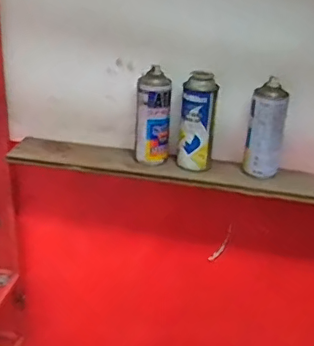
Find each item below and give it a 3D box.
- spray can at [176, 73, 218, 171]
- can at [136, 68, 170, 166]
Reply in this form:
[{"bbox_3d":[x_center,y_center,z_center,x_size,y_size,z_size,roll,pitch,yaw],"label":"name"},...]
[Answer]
[{"bbox_3d":[0.074,-0.093,1.058,0.064,0.175,0.068,3,27,1],"label":"spray can"},{"bbox_3d":[-0.009,-0.102,1.073,0.058,0.165,0.075,-6,29,-17],"label":"can"}]

